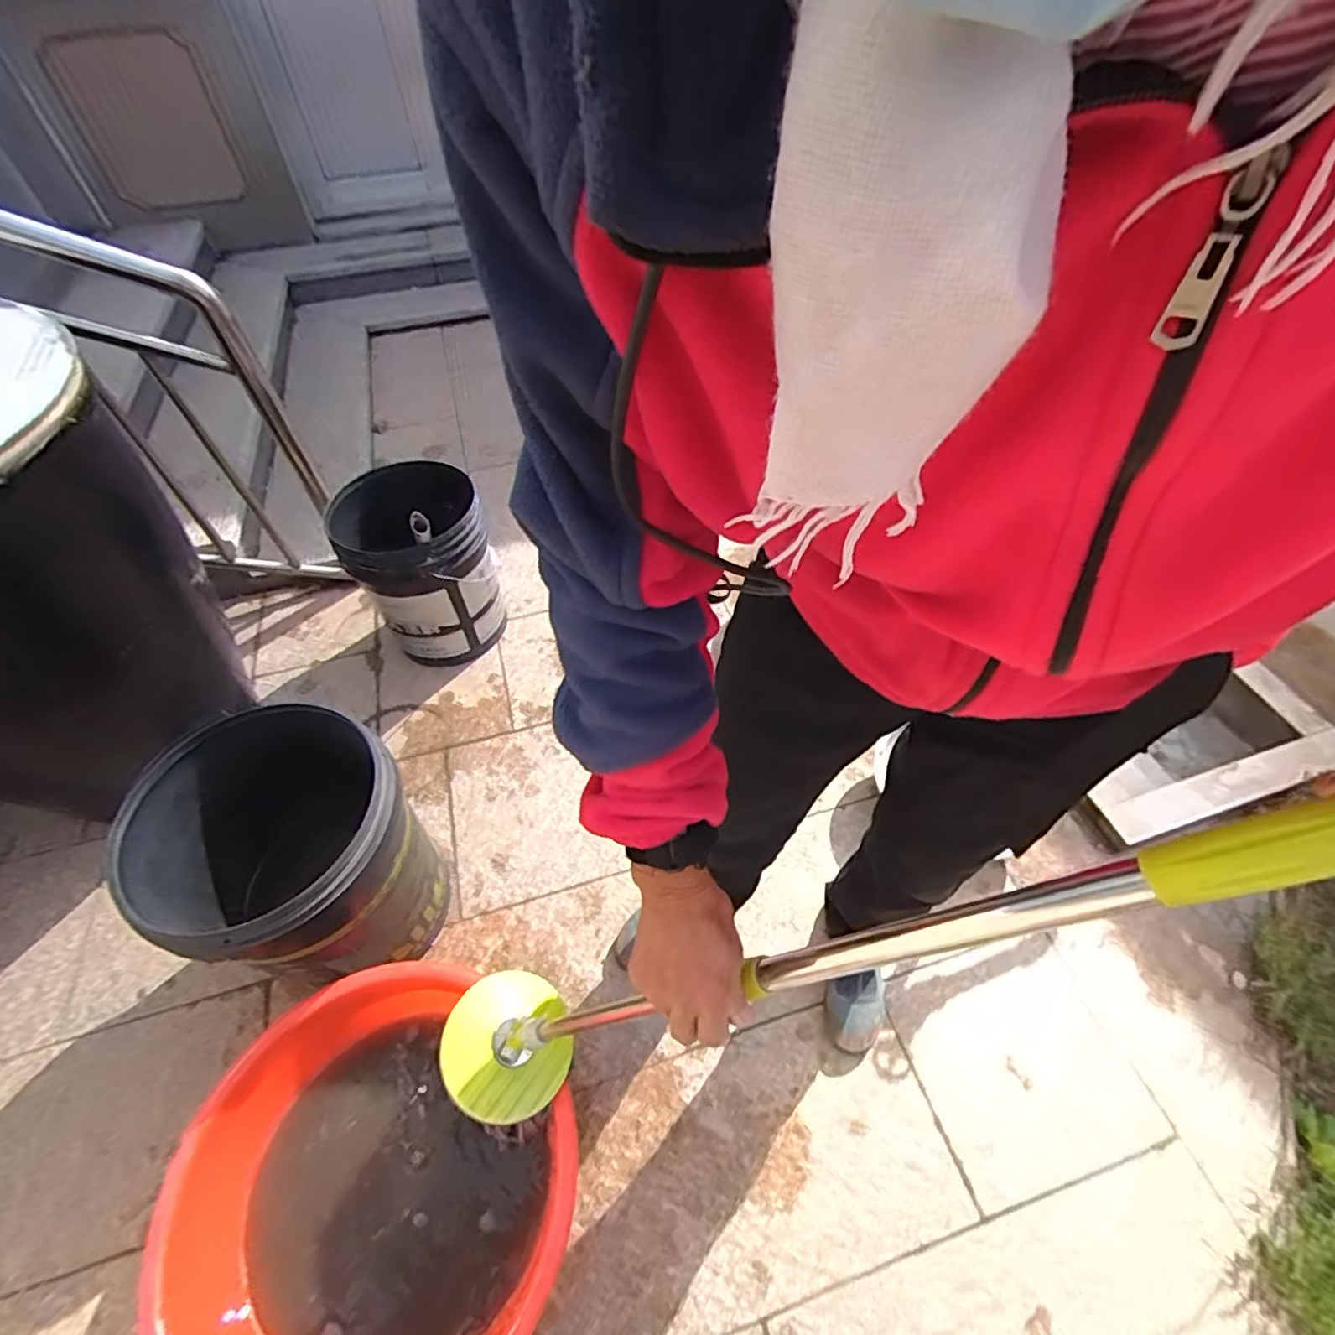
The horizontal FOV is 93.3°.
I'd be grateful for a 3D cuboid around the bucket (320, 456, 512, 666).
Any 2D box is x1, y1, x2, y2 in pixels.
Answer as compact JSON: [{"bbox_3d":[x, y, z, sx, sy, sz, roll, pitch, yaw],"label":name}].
[{"bbox_3d":[-0.527,-0.212,1.376,0.260,0.401,0.260,-1,52,1],"label":"bucket"}]

